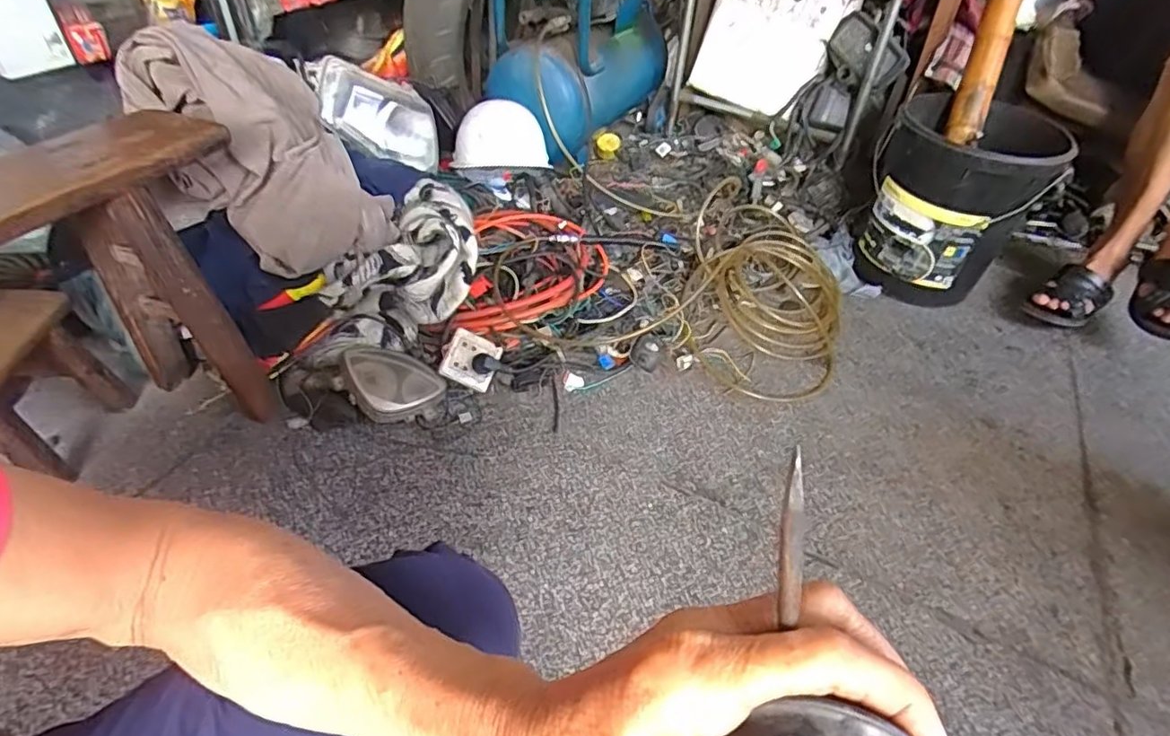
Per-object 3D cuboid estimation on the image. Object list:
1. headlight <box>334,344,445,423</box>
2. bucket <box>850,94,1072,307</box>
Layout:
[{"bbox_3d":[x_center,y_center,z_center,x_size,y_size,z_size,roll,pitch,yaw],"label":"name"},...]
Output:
[{"bbox_3d":[-0.310,0.026,0.963,0.162,0.070,0.104,2,44,-4],"label":"headlight"},{"bbox_3d":[0.779,-0.365,1.301,0.298,0.326,0.329,19,45,13],"label":"bucket"}]

